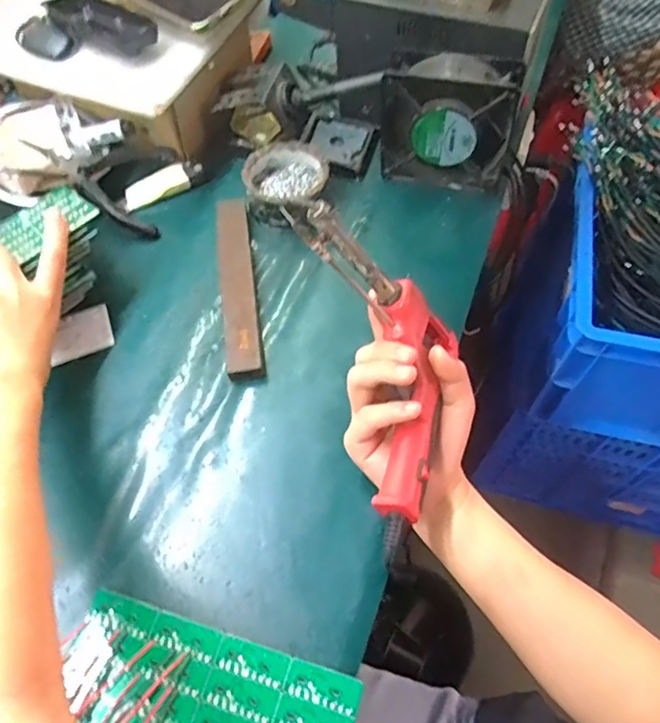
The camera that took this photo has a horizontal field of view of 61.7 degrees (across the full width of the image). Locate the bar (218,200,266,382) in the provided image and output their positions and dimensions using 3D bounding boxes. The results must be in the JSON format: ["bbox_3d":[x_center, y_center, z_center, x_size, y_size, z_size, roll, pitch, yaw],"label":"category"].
[{"bbox_3d":[-0.084,-0.069,0.508,0.032,0.027,0.190,-8,60,-4],"label":"bar"}]

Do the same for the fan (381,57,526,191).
[{"bbox_3d":[0.113,-0.232,0.526,0.118,0.115,0.062,14,61,9],"label":"fan"}]

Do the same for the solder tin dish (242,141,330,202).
[{"bbox_3d":[-0.044,-0.184,0.548,0.079,0.027,0.066,-11,60,-5],"label":"solder tin dish"}]

